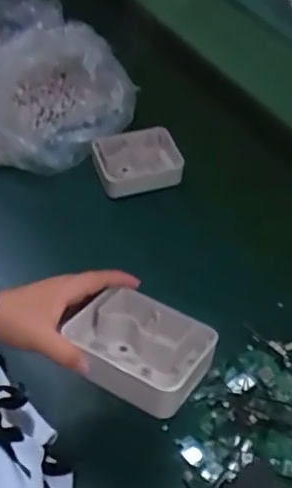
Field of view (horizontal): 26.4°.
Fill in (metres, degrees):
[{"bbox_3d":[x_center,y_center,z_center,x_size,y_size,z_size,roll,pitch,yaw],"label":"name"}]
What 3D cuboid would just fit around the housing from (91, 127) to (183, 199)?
[{"bbox_3d":[-0.011,-0.133,0.996,0.135,0.050,0.102,-13,50,-12],"label":"housing"}]

